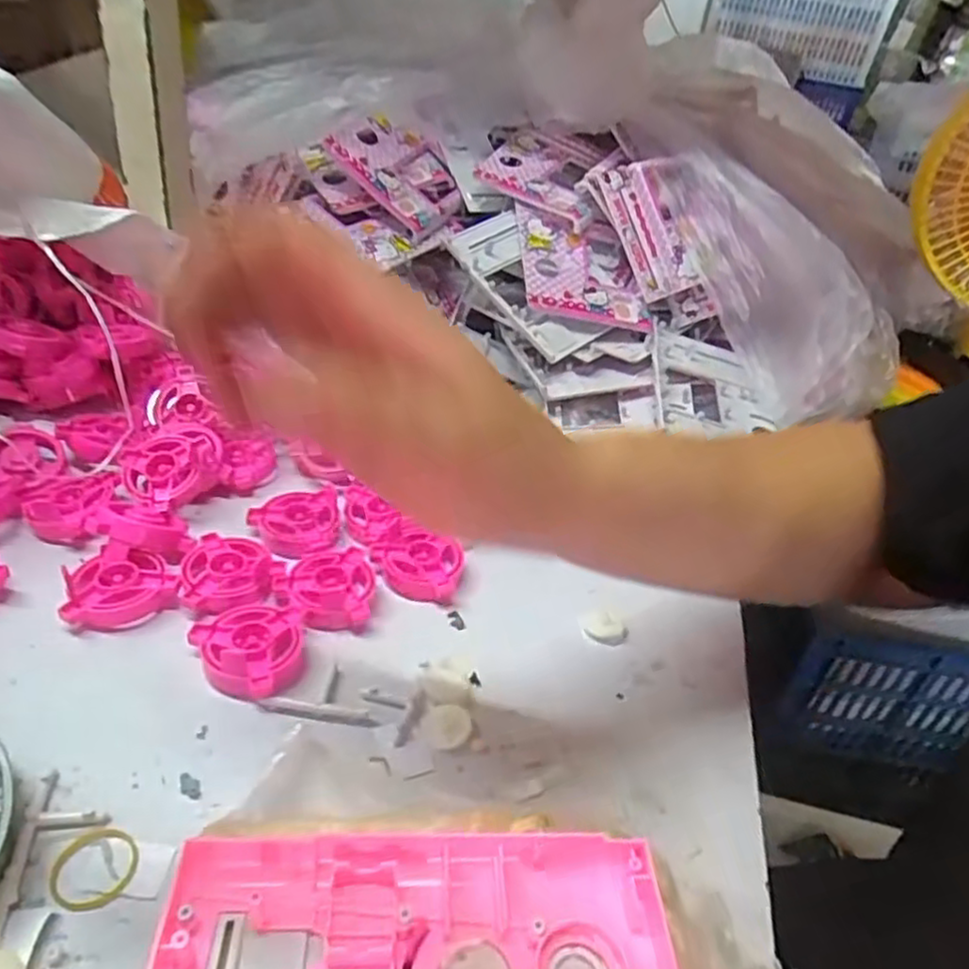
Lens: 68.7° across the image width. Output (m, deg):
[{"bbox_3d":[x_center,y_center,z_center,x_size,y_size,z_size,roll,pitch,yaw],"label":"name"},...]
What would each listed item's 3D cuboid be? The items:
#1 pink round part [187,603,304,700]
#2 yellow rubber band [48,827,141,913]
[{"bbox_3d":[-0.116,0.082,0.351,0.051,0.013,0.054,7,36,-5],"label":"pink round part"},{"bbox_3d":[-0.148,0.144,0.267,0.030,0.004,0.030,-16,43,-32],"label":"yellow rubber band"}]

